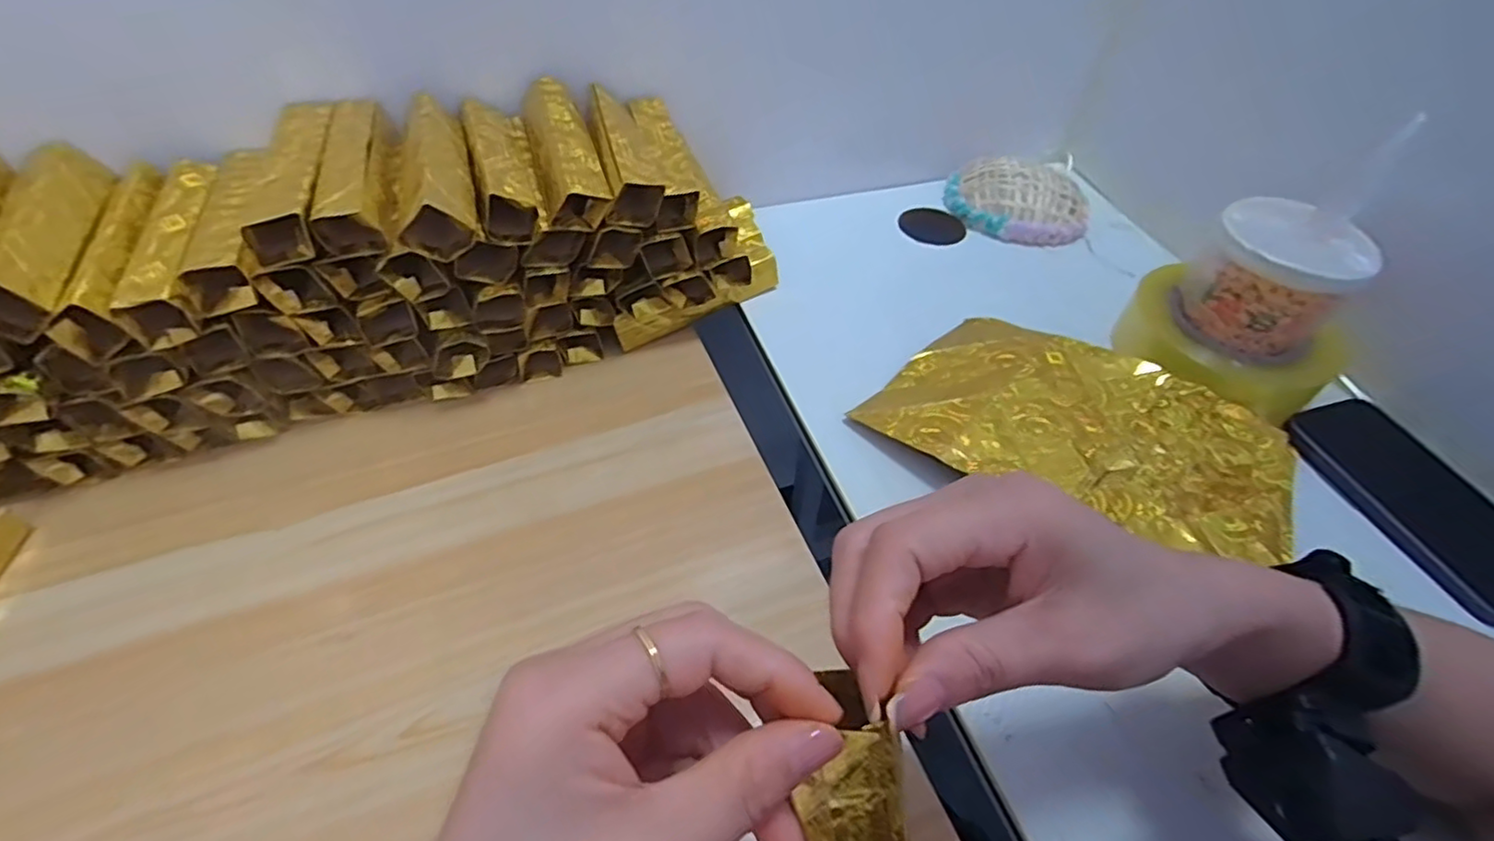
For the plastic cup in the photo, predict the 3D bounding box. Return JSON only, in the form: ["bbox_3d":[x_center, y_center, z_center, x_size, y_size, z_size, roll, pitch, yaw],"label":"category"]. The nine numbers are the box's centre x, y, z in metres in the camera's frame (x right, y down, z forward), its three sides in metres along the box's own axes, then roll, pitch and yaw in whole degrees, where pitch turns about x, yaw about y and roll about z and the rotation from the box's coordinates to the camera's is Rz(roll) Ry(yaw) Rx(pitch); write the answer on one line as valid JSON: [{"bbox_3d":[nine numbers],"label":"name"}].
[{"bbox_3d":[0.338,-0.087,0.435,0.085,0.088,0.074,36,58,25],"label":"plastic cup"}]

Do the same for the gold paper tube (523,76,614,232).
[{"bbox_3d":[-0.118,-0.174,0.426,0.037,0.035,0.136,-14,52,-13],"label":"gold paper tube"}]

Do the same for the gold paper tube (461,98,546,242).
[{"bbox_3d":[-0.153,-0.161,0.416,0.036,0.034,0.124,-14,52,-13],"label":"gold paper tube"}]

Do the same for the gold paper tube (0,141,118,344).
[{"bbox_3d":[-0.378,-0.101,0.356,0.034,0.033,0.136,22,33,-45],"label":"gold paper tube"}]

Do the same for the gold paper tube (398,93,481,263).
[{"bbox_3d":[-0.184,-0.146,0.393,0.038,0.036,0.128,-14,52,-13],"label":"gold paper tube"}]

